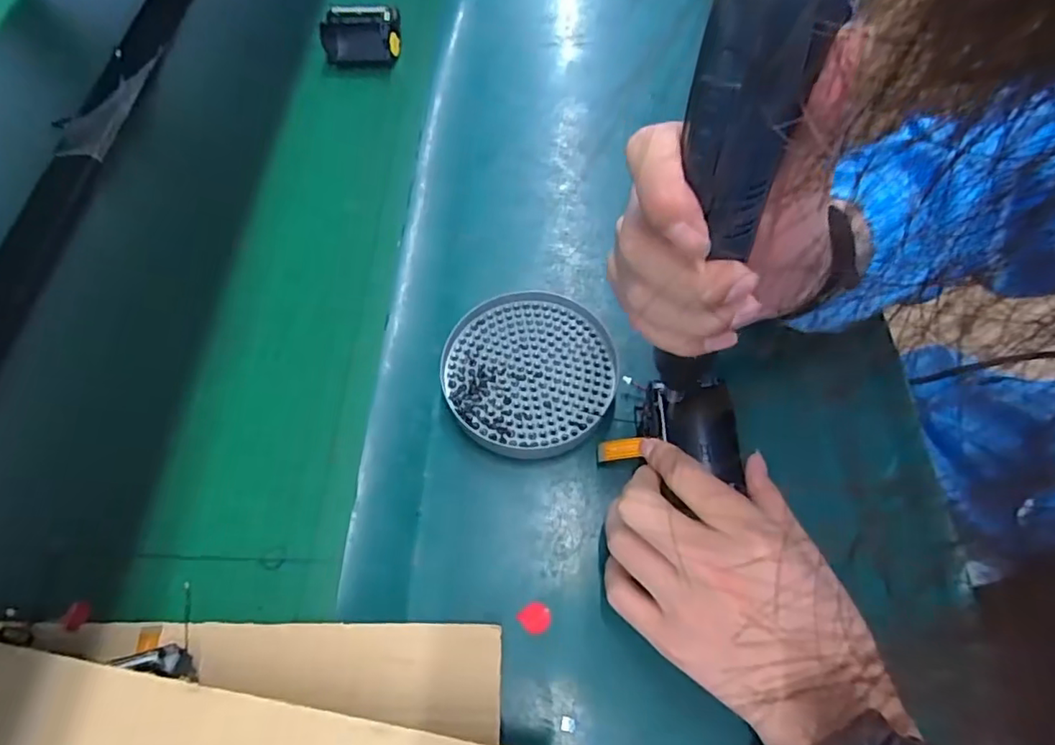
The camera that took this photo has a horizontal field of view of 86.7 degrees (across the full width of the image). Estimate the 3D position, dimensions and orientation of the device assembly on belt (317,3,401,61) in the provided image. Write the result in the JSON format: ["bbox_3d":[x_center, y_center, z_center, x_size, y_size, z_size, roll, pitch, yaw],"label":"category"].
[{"bbox_3d":[-0.165,-0.334,0.548,0.078,0.034,0.045,5,62,4],"label":"device assembly on belt"}]

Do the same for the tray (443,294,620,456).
[{"bbox_3d":[0.001,-0.001,0.374,0.111,0.014,0.111,-1,62,1],"label":"tray"}]

